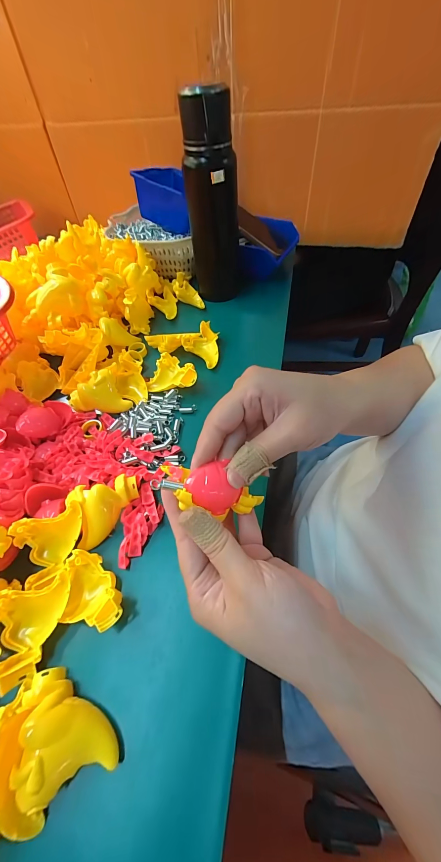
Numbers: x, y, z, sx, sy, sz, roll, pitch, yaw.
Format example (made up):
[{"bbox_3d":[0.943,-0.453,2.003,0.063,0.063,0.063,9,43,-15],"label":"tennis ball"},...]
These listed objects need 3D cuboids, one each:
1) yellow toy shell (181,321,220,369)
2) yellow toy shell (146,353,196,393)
[{"bbox_3d":[-0.027,-0.125,0.421,0.047,0.028,0.074,0,54,5],"label":"yellow toy shell"},{"bbox_3d":[-0.062,-0.078,0.386,0.067,0.025,0.049,5,55,9],"label":"yellow toy shell"}]

